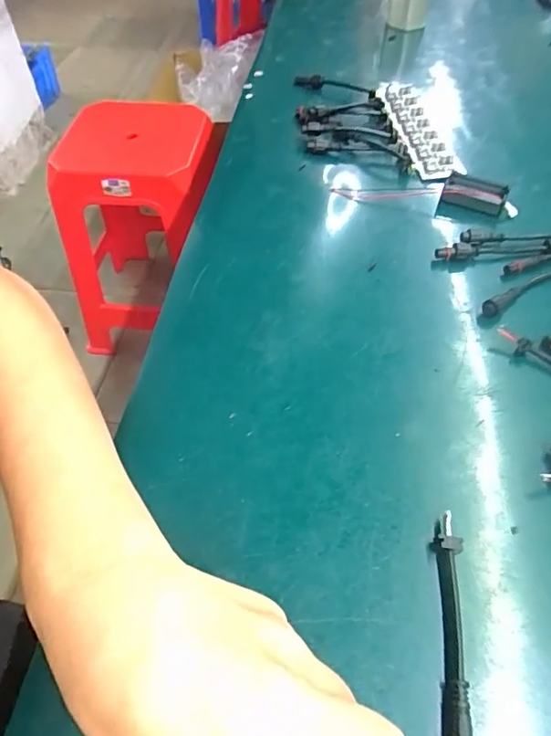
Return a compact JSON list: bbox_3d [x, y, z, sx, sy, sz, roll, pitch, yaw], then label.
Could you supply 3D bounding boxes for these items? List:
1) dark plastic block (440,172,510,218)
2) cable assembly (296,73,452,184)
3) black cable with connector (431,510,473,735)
[{"bbox_3d":[0.171,-0.149,0.436,0.051,0.017,0.030,21,55,15],"label":"dark plastic block"},{"bbox_3d":[0.092,-0.256,0.519,0.134,0.019,0.192,0,52,-1],"label":"cable assembly"},{"bbox_3d":[0.082,0.121,0.234,0.013,0.011,0.106,7,53,4],"label":"black cable with connector"}]

